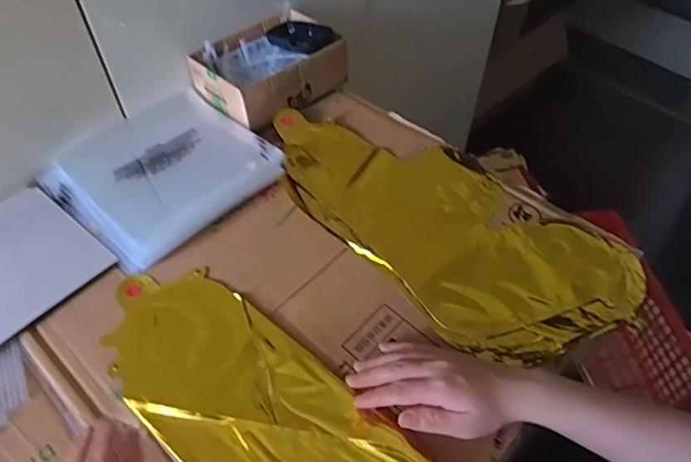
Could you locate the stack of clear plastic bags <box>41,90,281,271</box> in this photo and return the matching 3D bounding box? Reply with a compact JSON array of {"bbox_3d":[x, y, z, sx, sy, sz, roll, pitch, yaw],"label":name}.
[{"bbox_3d":[-0.222,-0.079,0.636,0.215,0.018,0.225,38,60,24],"label":"stack of clear plastic bags"}]

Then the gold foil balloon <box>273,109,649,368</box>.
[{"bbox_3d":[0.102,-0.018,0.612,0.439,0.025,0.218,38,60,24],"label":"gold foil balloon"}]

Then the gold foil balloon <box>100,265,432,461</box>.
[{"bbox_3d":[-0.057,0.179,0.462,0.420,0.011,0.142,34,59,21],"label":"gold foil balloon"}]

